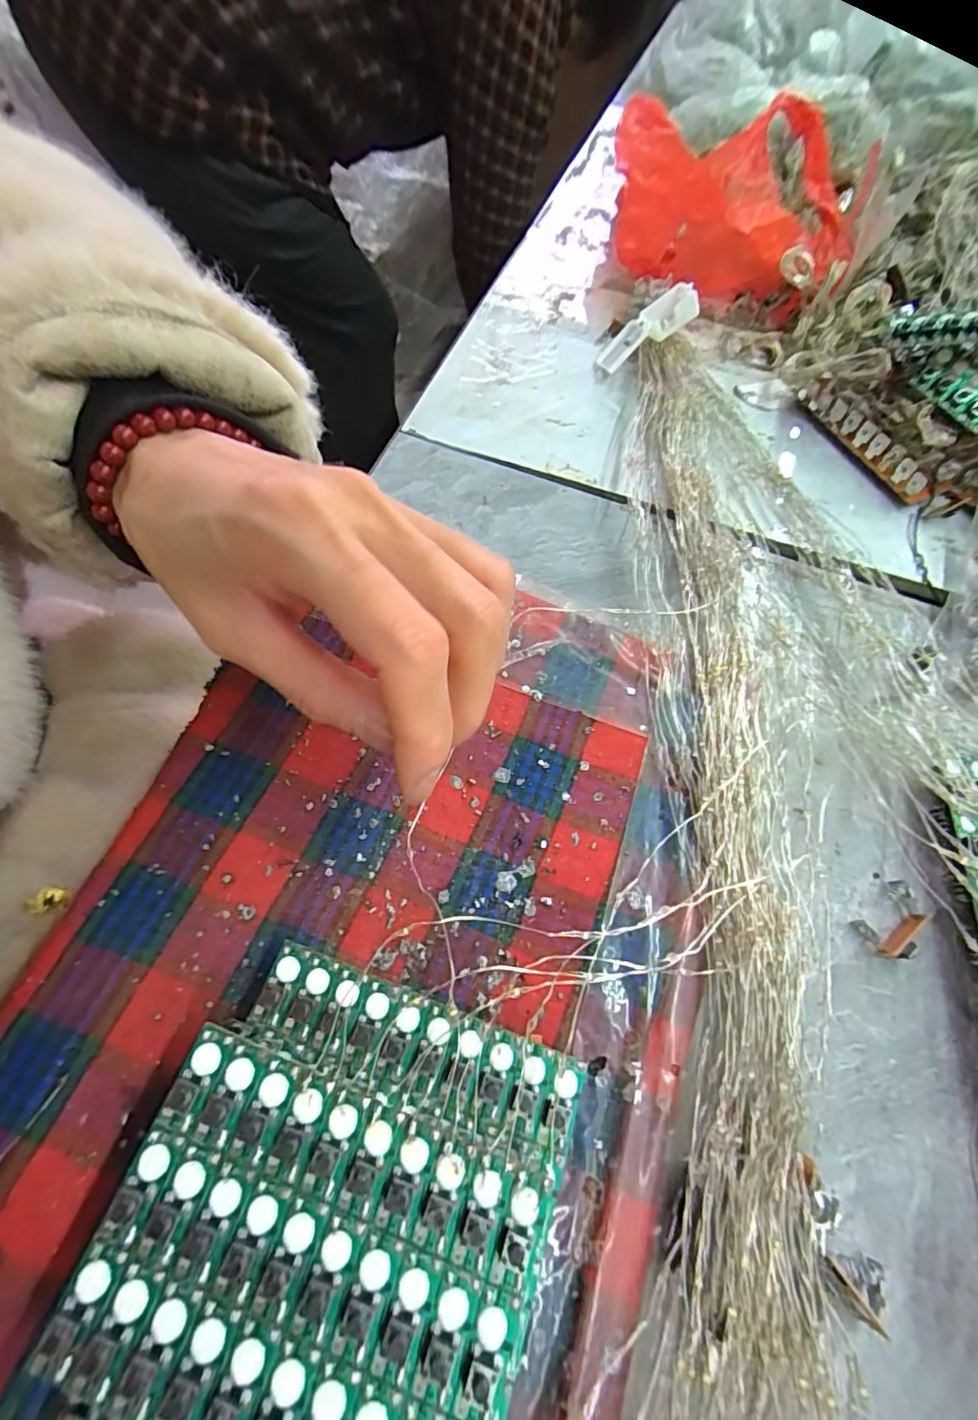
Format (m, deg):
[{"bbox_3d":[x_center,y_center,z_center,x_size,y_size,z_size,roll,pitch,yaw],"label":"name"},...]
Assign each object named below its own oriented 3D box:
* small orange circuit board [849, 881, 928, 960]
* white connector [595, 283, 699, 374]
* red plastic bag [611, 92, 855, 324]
[{"bbox_3d":[0.143,0.074,0.184,0.025,0.008,0.017,-34,72,-16],"label":"small orange circuit board"},{"bbox_3d":[0.087,-0.209,0.293,0.055,0.014,0.018,-24,64,27],"label":"white connector"},{"bbox_3d":[0.138,-0.292,0.312,0.145,0.073,0.069,13,66,3],"label":"red plastic bag"}]

